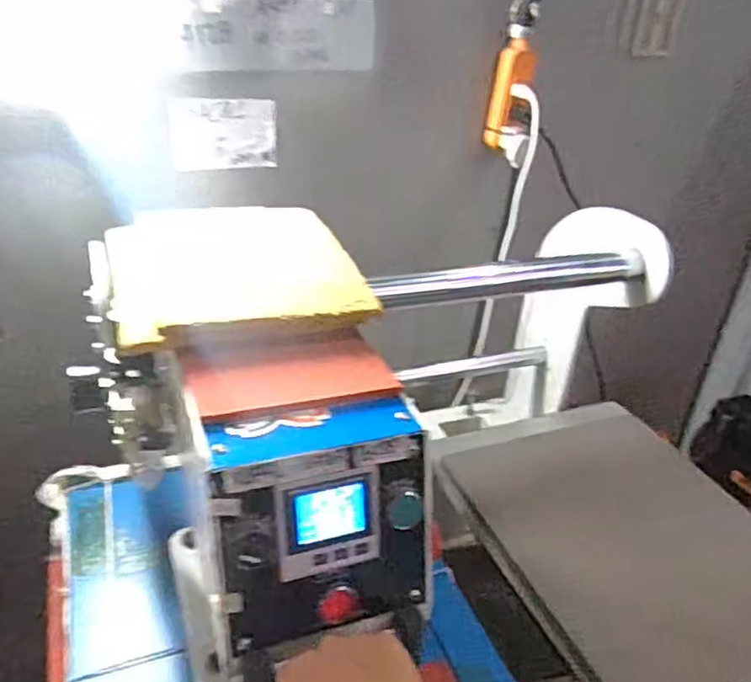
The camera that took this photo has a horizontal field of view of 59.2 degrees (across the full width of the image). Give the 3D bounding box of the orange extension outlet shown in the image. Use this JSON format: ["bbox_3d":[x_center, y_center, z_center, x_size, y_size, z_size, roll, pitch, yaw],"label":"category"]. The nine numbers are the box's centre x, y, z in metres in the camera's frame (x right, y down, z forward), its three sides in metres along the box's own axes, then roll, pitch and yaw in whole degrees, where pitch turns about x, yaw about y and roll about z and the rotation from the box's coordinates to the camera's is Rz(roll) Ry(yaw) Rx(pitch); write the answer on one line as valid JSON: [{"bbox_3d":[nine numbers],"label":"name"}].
[{"bbox_3d":[0.226,-0.408,1.099,0.070,0.162,0.035,7,30,6],"label":"orange extension outlet"}]

